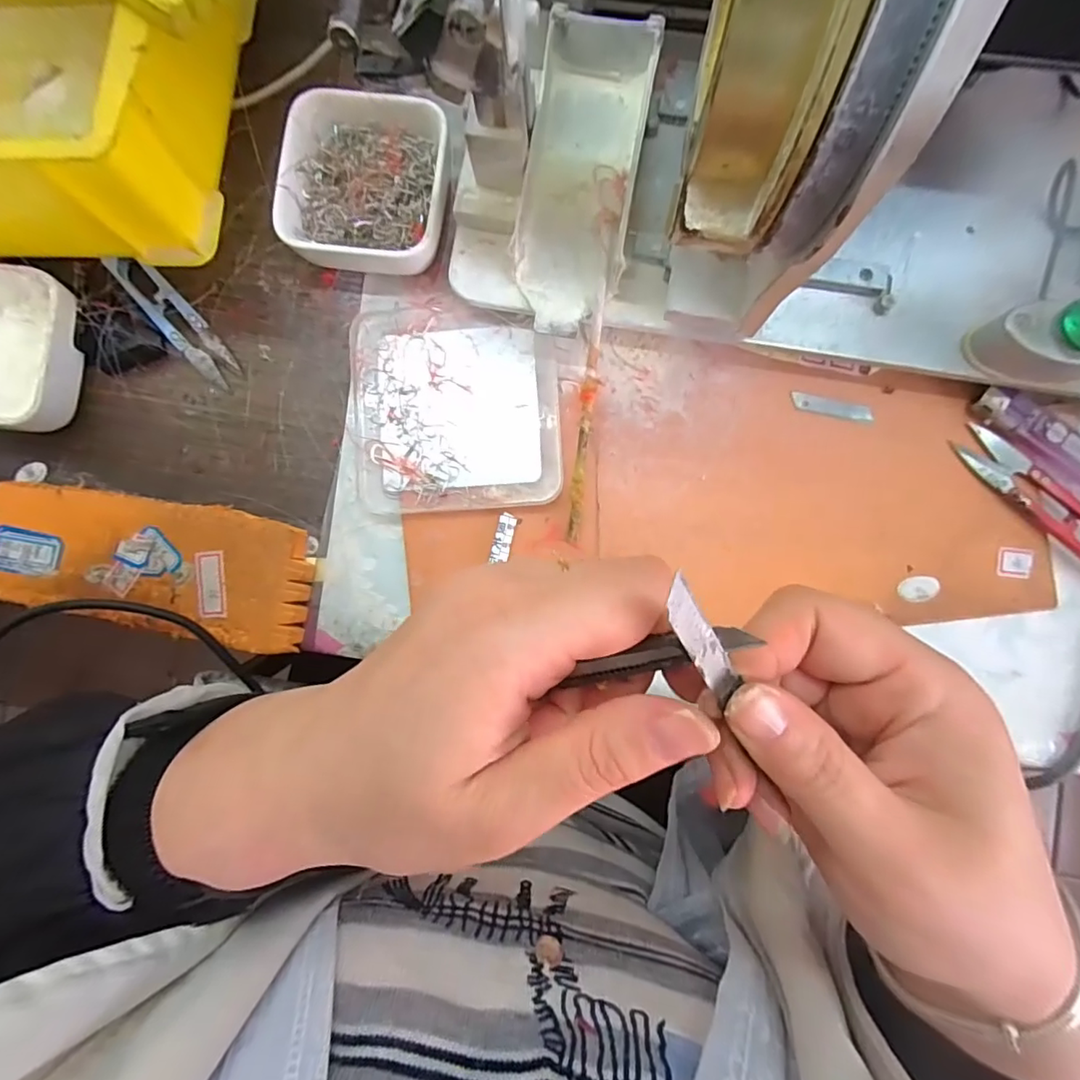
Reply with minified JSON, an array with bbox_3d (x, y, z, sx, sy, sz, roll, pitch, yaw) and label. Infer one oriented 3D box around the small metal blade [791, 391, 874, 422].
[{"bbox_3d":[0.149,-0.068,0.281,0.040,0.004,0.009,13,89,3],"label":"small metal blade"}]

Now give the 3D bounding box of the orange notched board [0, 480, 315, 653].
[{"bbox_3d":[-0.214,0.012,0.294,0.186,0.016,0.068,8,88,3],"label":"orange notched board"}]

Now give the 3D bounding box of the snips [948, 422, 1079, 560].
[{"bbox_3d":[0.250,-0.020,0.268,0.099,0.014,0.024,43,90,3],"label":"snips"}]

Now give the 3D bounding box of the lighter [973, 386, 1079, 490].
[{"bbox_3d":[0.246,-0.049,0.268,0.072,0.013,0.020,35,90,3],"label":"lighter"}]

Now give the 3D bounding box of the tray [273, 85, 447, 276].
[{"bbox_3d":[-0.089,-0.183,0.286,0.082,0.028,0.084,7,88,3],"label":"tray"}]

